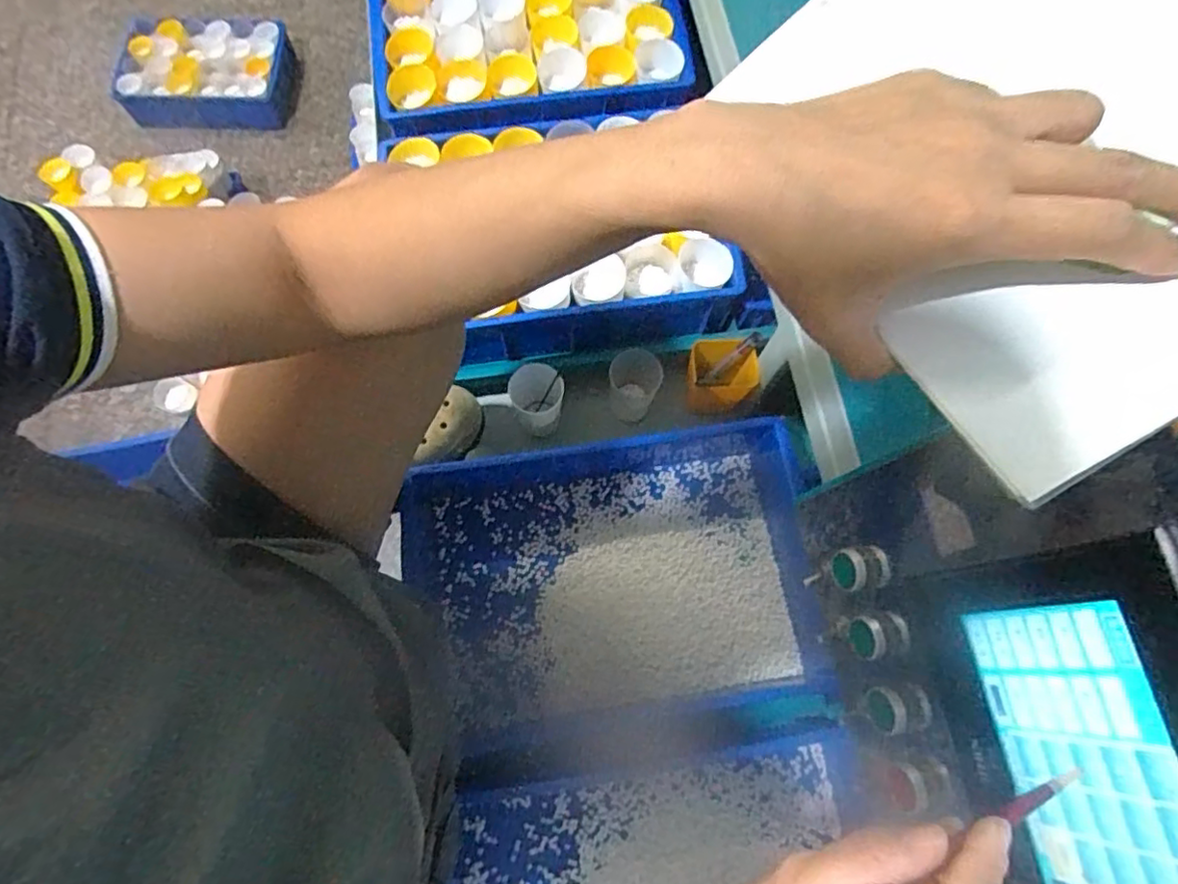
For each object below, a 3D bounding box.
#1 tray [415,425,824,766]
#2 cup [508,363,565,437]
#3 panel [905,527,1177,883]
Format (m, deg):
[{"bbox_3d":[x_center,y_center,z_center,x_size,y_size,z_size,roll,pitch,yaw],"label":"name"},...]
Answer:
[{"bbox_3d":[0.029,0.148,0.655,0.440,0.088,0.322,-9,72,-3],"label":"tray"},{"bbox_3d":[-0.064,-0.047,0.775,0.066,0.098,0.064,-2,72,-1],"label":"cup"},{"bbox_3d":[0.243,0.156,0.278,0.038,0.123,0.176,-3,71,-16],"label":"panel"}]

